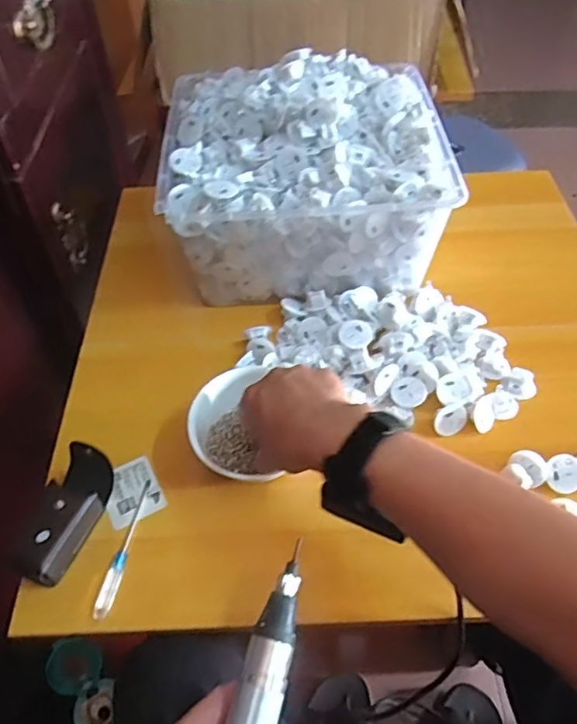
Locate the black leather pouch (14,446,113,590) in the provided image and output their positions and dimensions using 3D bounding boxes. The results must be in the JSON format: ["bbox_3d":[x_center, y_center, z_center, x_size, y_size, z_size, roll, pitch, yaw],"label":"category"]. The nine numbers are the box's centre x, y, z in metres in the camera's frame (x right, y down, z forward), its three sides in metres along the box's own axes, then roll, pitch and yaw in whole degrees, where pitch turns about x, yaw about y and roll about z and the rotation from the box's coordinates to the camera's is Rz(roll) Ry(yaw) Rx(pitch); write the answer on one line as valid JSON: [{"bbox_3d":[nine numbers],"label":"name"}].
[{"bbox_3d":[-0.193,0.129,0.509,0.051,0.041,0.108,15,52,12],"label":"black leather pouch"}]

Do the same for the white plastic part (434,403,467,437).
[{"bbox_3d":[0.155,0.055,0.567,0.032,0.017,0.025,-34,58,-25],"label":"white plastic part"}]

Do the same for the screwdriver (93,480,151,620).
[{"bbox_3d":[-0.140,0.155,0.505,0.014,0.006,0.123,6,51,5],"label":"screwdriver"}]

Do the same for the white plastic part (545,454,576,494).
[{"bbox_3d":[0.246,0.100,0.529,0.031,0.013,0.035,31,57,23],"label":"white plastic part"}]

